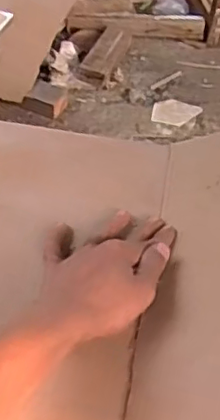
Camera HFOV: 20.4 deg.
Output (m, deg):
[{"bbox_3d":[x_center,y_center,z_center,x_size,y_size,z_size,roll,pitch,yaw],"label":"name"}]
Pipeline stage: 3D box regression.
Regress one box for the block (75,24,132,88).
[{"bbox_3d":[-0.010,-0.325,1.286,0.066,0.038,0.180,17,50,10],"label":"block"}]

